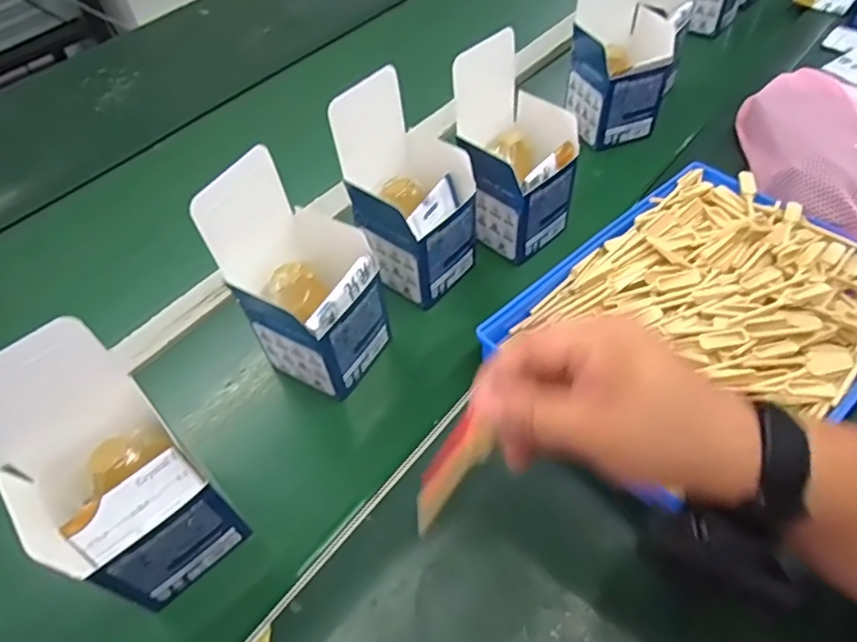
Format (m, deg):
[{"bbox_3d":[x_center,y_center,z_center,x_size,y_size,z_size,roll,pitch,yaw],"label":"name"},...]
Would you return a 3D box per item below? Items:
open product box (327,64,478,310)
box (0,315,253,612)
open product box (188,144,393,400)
[{"bbox_3d":[-0.020,-0.109,0.499,0.102,0.166,0.111,37,63,28],"label":"open product box"},{"bbox_3d":[-0.194,0.097,0.347,0.090,0.167,0.093,-38,58,-23],"label":"box"},{"bbox_3d":[-0.096,-0.026,0.454,0.097,0.193,0.098,19,56,19],"label":"open product box"}]

